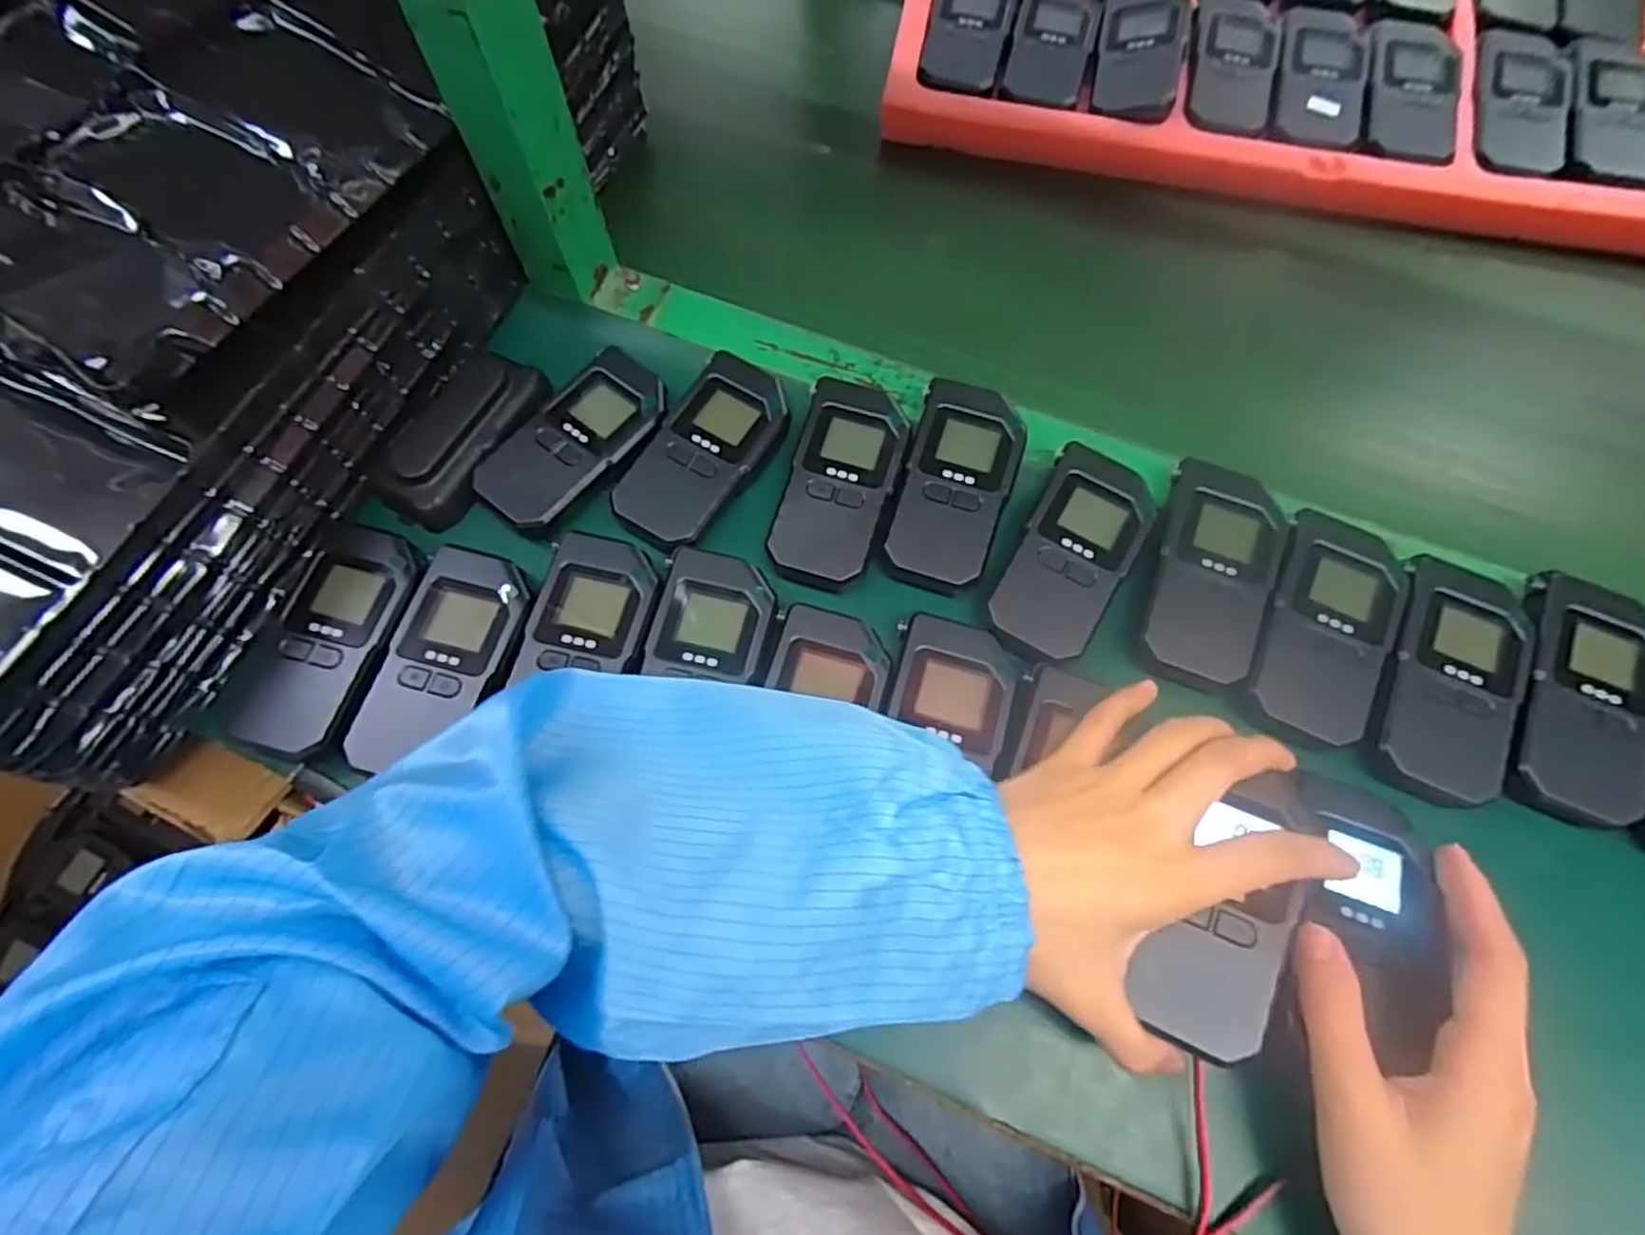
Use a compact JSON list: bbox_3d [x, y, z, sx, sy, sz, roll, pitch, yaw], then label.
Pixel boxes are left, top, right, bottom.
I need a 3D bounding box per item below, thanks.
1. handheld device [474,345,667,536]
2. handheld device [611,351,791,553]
[{"bbox_3d":[-0.136,-0.098,0.417,0.061,0.021,0.120,33,74,11],"label":"handheld device"},{"bbox_3d":[-0.064,-0.090,0.415,0.057,0.020,0.119,28,73,9],"label":"handheld device"}]

